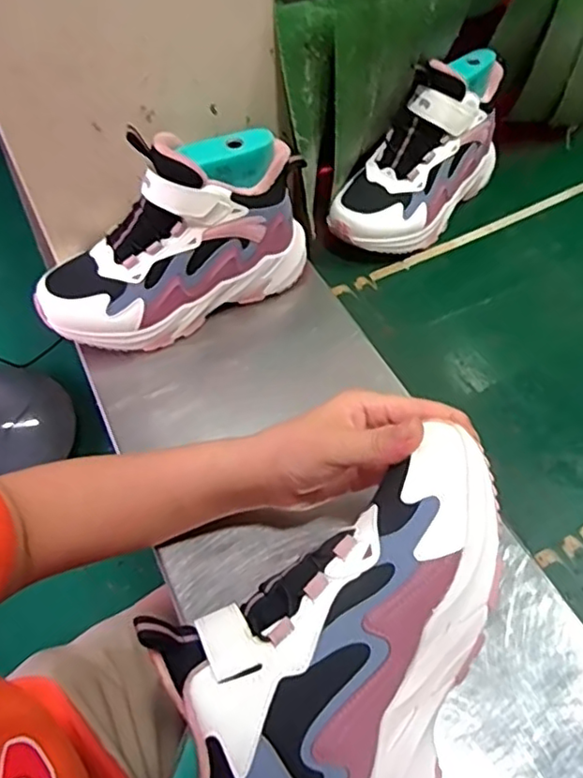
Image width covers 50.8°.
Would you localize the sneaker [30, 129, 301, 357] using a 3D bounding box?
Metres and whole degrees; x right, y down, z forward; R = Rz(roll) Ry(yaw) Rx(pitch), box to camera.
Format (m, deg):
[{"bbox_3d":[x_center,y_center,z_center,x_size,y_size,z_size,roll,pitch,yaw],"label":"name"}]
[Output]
[{"bbox_3d":[-0.098,-0.121,0.518,0.238,0.137,0.076,-17,54,-13],"label":"sneaker"}]

